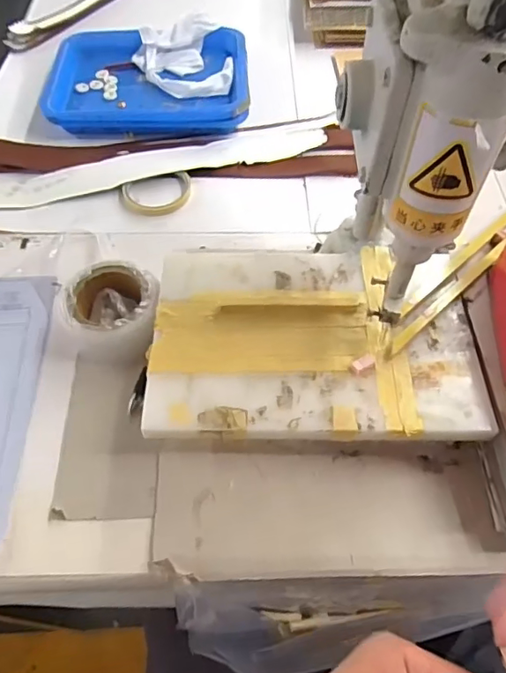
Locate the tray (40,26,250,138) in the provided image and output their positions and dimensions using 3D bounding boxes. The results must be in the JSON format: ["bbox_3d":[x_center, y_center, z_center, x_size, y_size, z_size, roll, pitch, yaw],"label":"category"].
[{"bbox_3d":[-0.152,-0.377,0.763,0.286,0.040,0.209,-2,59,-1],"label":"tray"}]

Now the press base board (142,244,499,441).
[{"bbox_3d":[0.057,-0.006,0.487,0.295,0.015,0.207,1,59,1],"label":"press base board"}]

